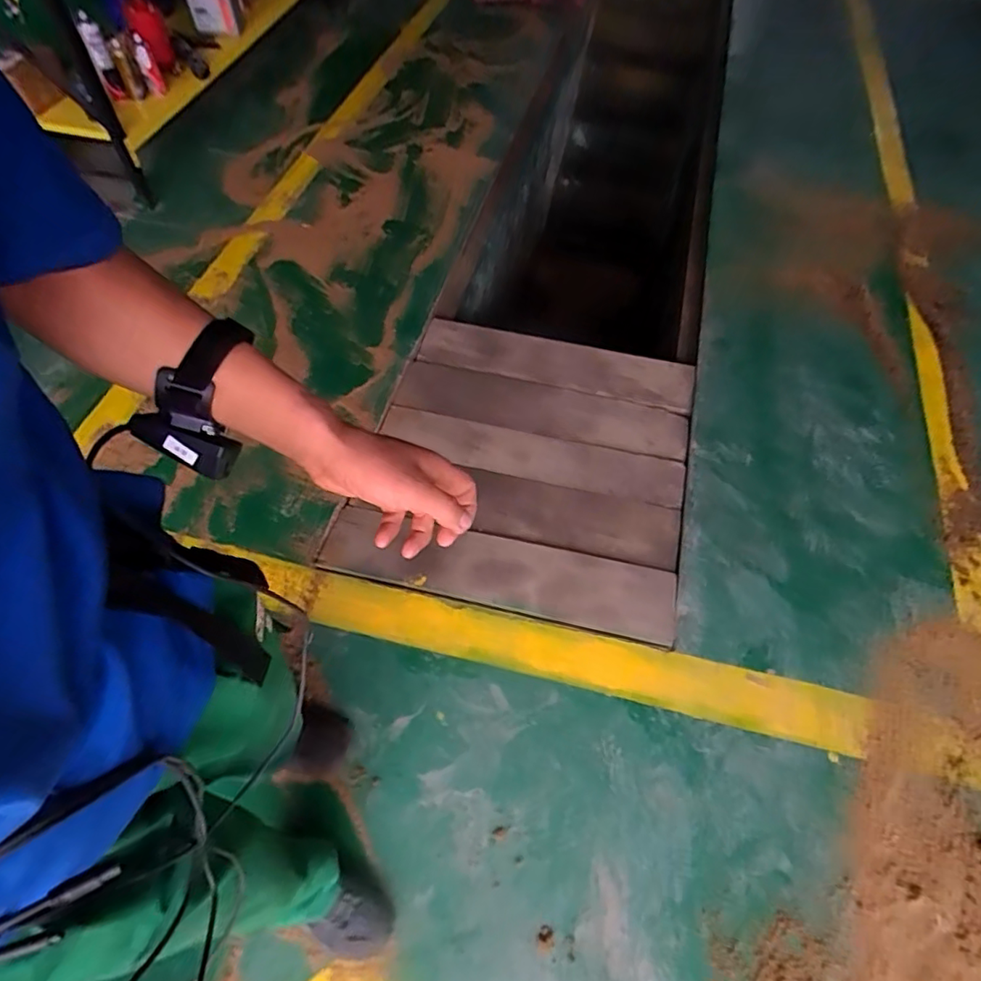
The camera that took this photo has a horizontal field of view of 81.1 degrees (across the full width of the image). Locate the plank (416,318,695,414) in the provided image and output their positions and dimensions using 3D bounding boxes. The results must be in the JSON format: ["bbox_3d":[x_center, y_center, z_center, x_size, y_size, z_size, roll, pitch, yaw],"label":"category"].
[{"bbox_3d":[0.201,-0.407,1.820,0.847,0.053,0.182,13,68,12],"label":"plank"}]

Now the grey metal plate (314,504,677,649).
[{"bbox_3d":[0.015,0.197,1.432,0.871,0.026,0.191,12,59,7],"label":"grey metal plate"}]

